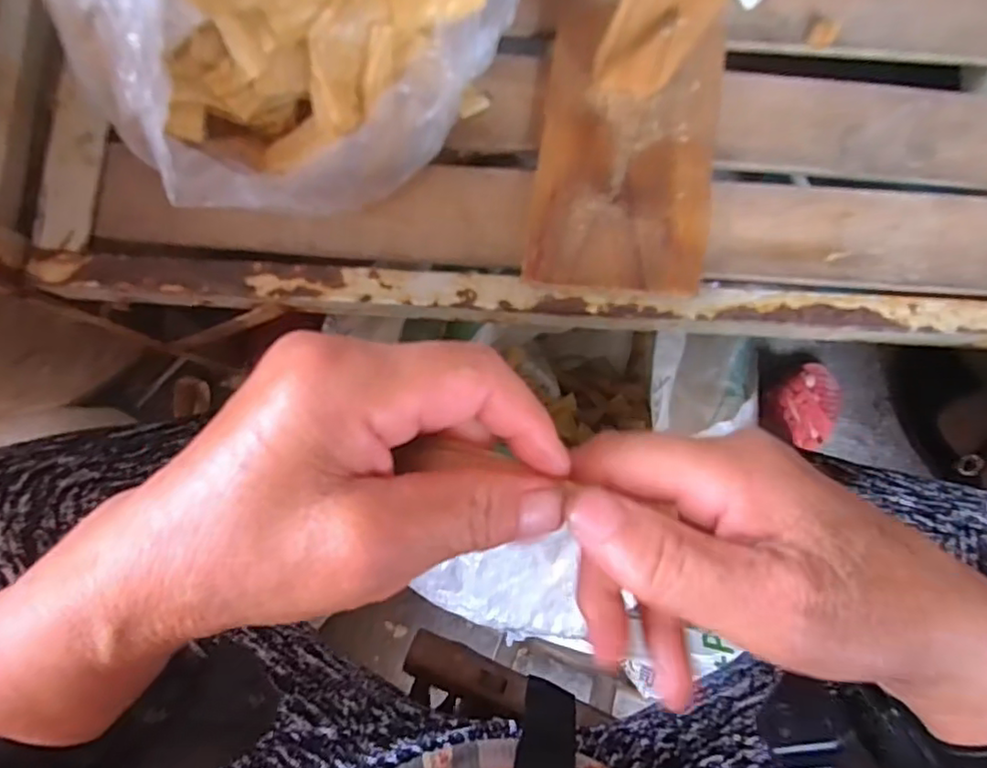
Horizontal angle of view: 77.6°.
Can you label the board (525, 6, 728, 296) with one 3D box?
[{"bbox_3d":[0.078,-0.136,0.361,0.101,0.015,0.167,8,83,-2],"label":"board"}]

